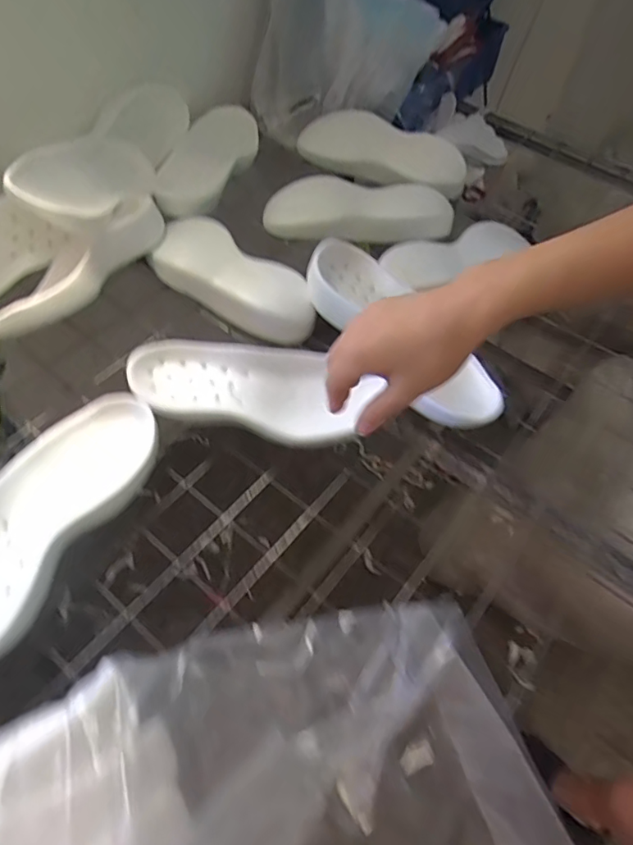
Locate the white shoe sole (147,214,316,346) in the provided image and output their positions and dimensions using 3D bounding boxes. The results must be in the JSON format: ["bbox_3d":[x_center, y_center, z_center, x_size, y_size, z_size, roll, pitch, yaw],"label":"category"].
[{"bbox_3d":[-0.115,-0.200,0.754,0.285,0.053,0.121,36,60,19],"label":"white shoe sole"}]

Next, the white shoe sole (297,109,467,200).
[{"bbox_3d":[0.116,-0.476,0.937,0.302,0.105,0.057,23,31,16],"label":"white shoe sole"}]

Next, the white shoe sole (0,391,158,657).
[{"bbox_3d":[-0.278,0.086,0.534,0.136,0.036,0.301,23,56,12],"label":"white shoe sole"}]

